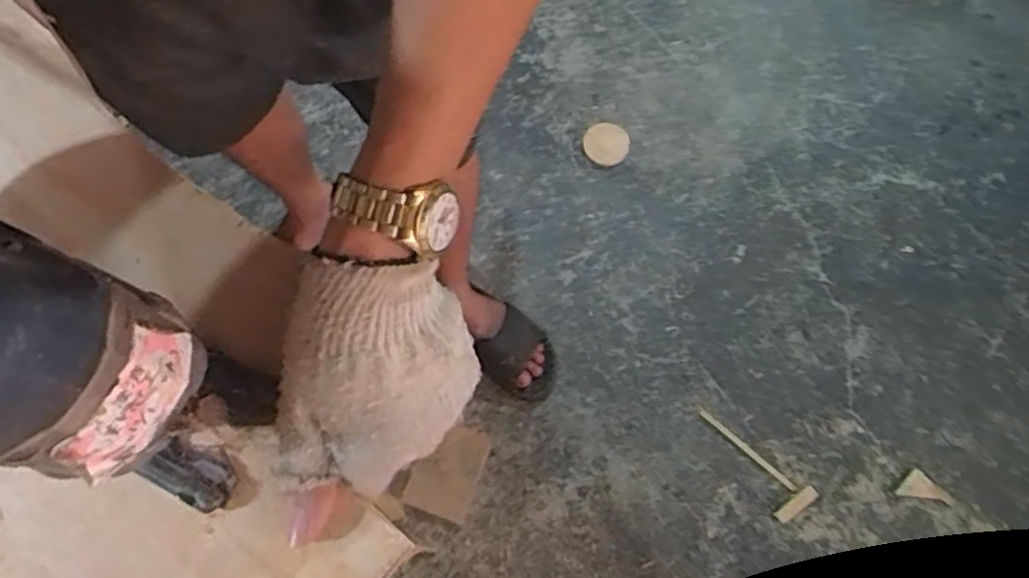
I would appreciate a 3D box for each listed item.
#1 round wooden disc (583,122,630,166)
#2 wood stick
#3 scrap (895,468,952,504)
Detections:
[{"bbox_3d":[0.169,-0.269,1.306,0.081,0.014,0.081,0,74,1],"label":"round wooden disc"},{"bbox_3d":[0.371,0.258,1.137,0.185,0.005,0.013,39,78,12],"label":"wood stick"},{"bbox_3d":[0.638,0.305,1.105,0.074,0.010,0.042,8,74,4],"label":"scrap"}]

